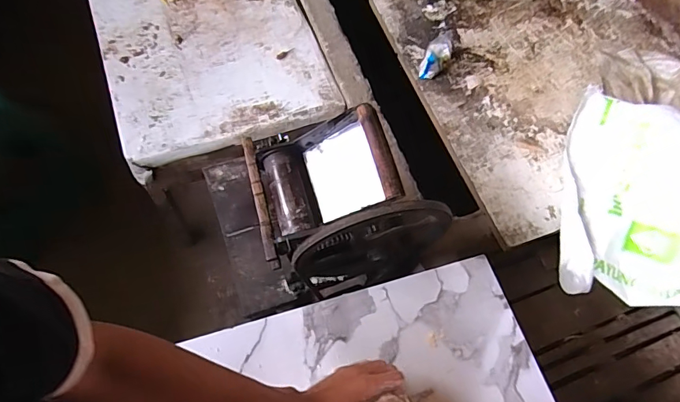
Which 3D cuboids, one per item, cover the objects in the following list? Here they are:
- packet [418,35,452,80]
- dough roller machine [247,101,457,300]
[{"bbox_3d":[0.249,-0.372,1.141,0.060,0.048,0.132,25,61,7],"label":"packet"},{"bbox_3d":[-0.004,0.008,0.795,0.286,0.345,0.231,-10,63,-12],"label":"dough roller machine"}]

